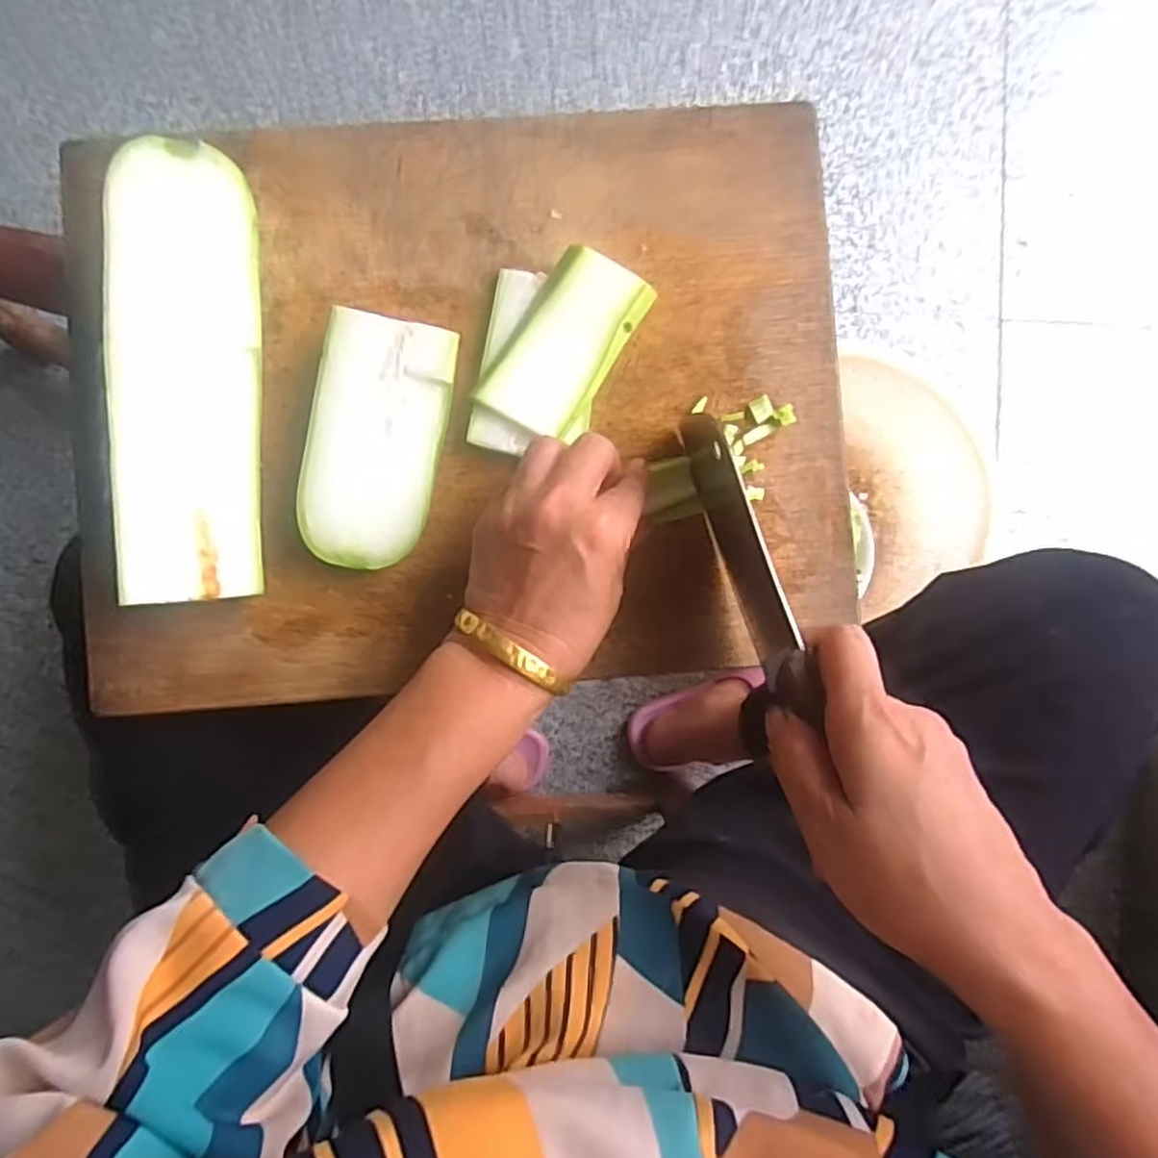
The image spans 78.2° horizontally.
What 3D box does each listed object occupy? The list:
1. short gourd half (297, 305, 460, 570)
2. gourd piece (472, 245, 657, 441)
[{"bbox_3d":[-0.100,-0.066,0.354,0.063,0.028,0.119,12,86,1],"label":"short gourd half"},{"bbox_3d":[-0.007,-0.117,0.362,0.050,0.022,0.093,32,86,3],"label":"gourd piece"}]

